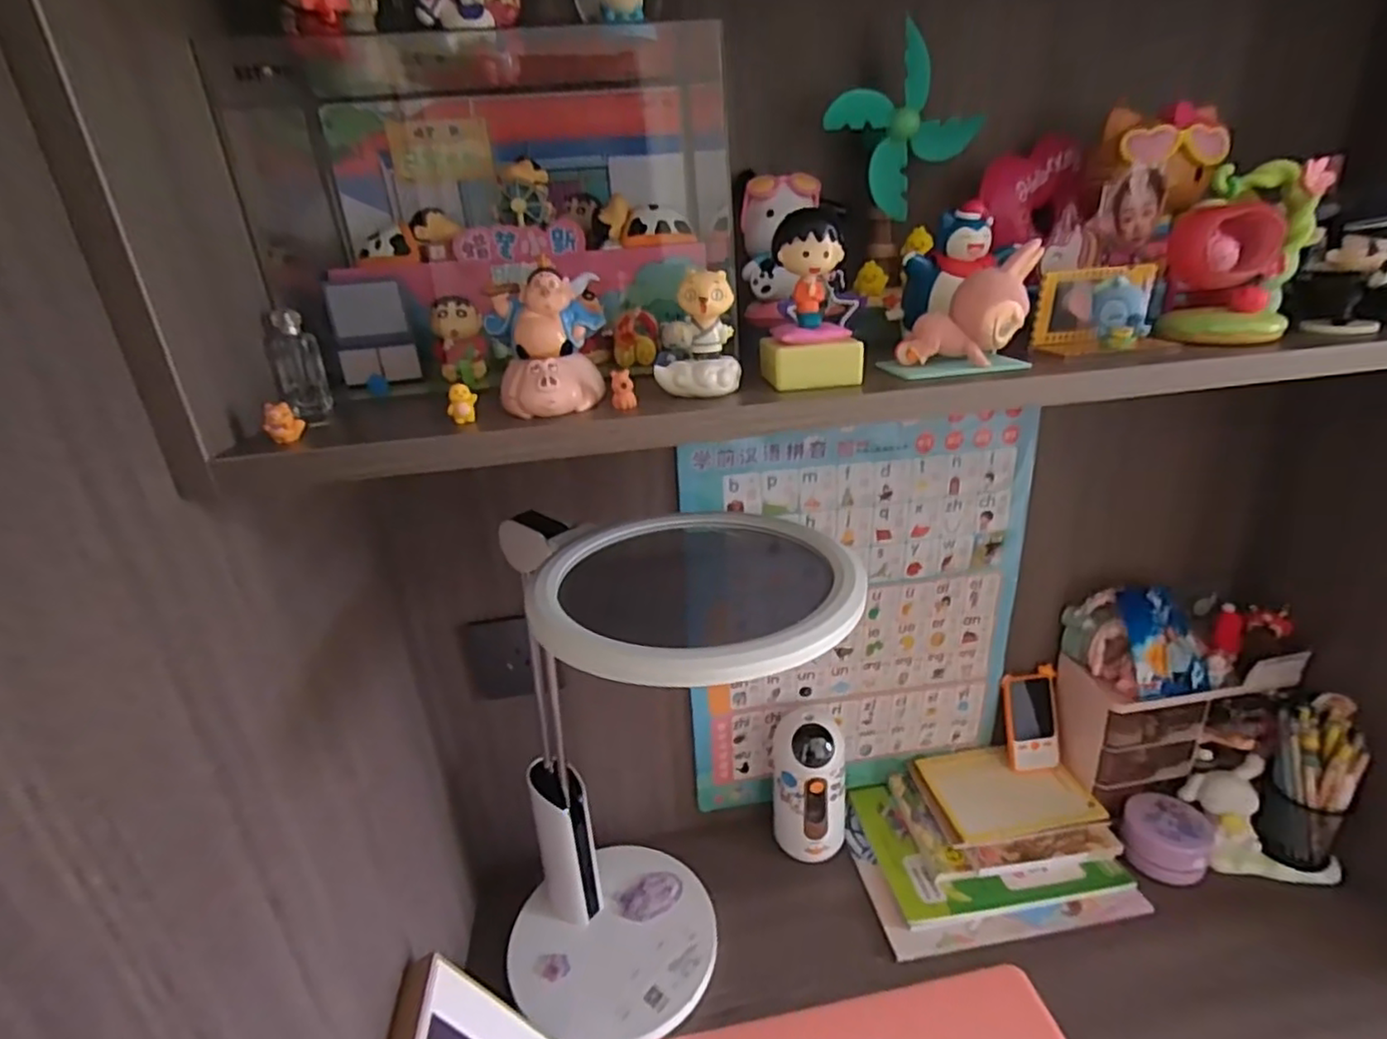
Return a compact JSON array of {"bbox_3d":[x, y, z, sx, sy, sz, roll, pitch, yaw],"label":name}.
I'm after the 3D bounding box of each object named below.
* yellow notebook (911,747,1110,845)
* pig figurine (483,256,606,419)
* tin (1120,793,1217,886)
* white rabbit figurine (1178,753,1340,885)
[{"bbox_3d":[0.374,0.325,0.794,0.177,0.017,0.129,-7,23,-7],"label":"yellow notebook"},{"bbox_3d":[-0.080,-0.100,0.370,0.061,0.070,0.047,-10,23,-14],"label":"pig figurine"},{"bbox_3d":[0.531,0.357,0.743,0.080,0.049,0.088,-4,23,2],"label":"tin"},{"bbox_3d":[0.625,0.333,0.727,0.138,0.103,0.072,5,24,21],"label":"white rabbit figurine"}]

